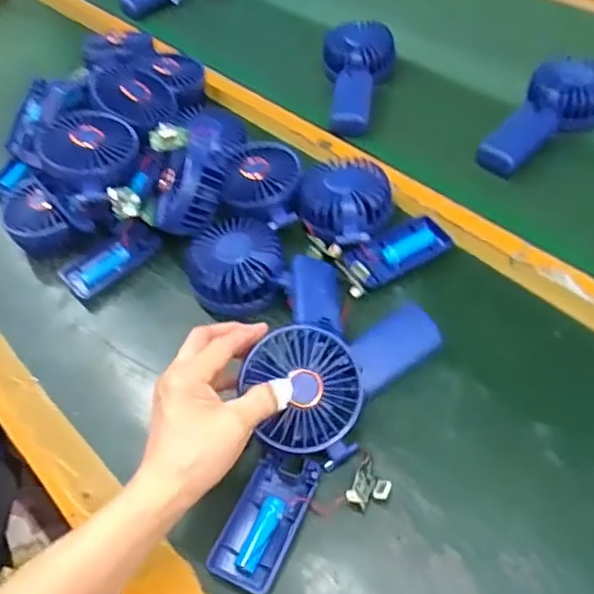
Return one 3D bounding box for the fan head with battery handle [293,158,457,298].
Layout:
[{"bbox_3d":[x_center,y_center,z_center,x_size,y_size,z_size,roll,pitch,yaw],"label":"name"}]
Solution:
[{"bbox_3d":[0.058,-0.072,0.556,0.105,0.039,0.128,-30,54,-18],"label":"fan head with battery handle"}]

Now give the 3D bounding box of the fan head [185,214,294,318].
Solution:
[{"bbox_3d":[-0.053,-0.028,0.540,0.082,0.042,0.088,-15,50,-7],"label":"fan head"}]

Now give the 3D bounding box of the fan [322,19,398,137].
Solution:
[{"bbox_3d":[0.066,-0.251,0.717,0.082,0.042,0.158,6,63,11],"label":"fan"}]

